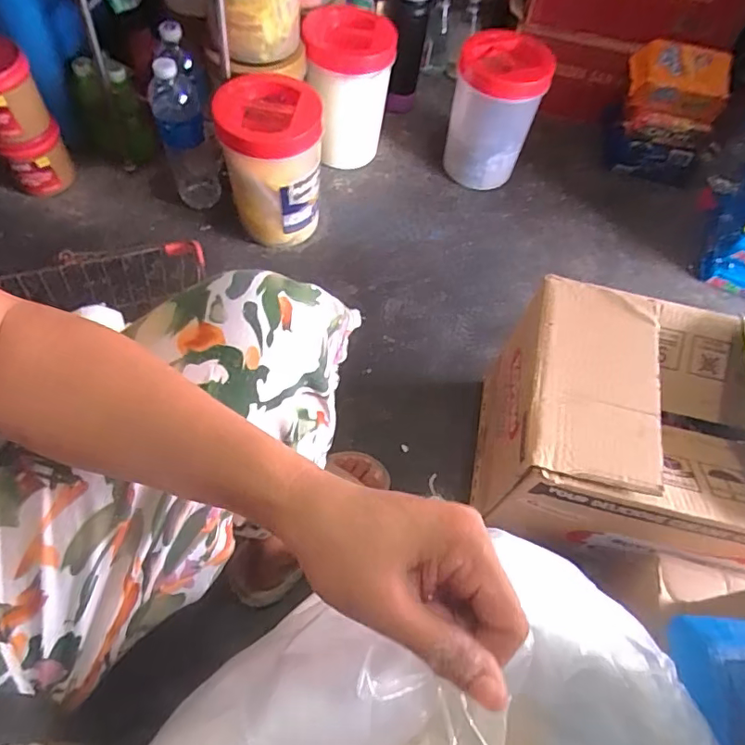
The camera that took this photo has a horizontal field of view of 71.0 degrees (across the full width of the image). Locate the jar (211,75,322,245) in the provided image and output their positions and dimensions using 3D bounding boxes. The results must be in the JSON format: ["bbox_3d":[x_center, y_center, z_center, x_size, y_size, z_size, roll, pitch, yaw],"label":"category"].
[{"bbox_3d":[-0.168,-0.342,0.890,0.150,0.245,0.163,2,60,-3],"label":"jar"}]

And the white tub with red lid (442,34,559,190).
[{"bbox_3d":[0.232,-0.501,1.035,0.159,0.256,0.142,11,59,2],"label":"white tub with red lid"}]

